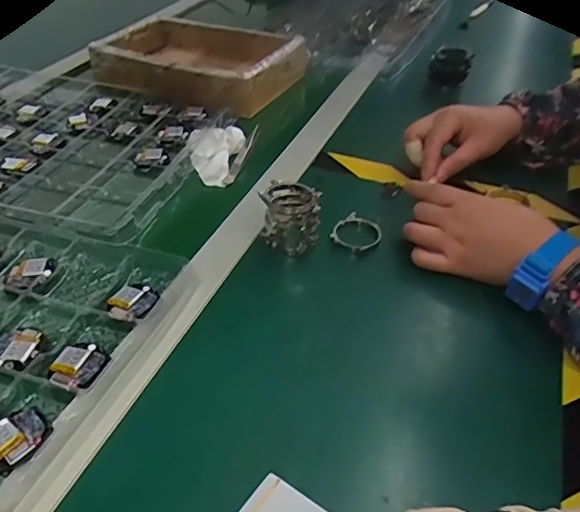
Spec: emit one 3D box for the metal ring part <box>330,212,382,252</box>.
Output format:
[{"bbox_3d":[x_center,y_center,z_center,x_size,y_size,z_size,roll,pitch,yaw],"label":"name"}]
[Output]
[{"bbox_3d":[0.066,-0.023,0.540,0.048,0.009,0.043,-34,58,-29],"label":"metal ring part"}]

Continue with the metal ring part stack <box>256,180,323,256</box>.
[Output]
[{"bbox_3d":[0.000,-0.036,0.524,0.052,0.052,0.045,-6,40,-8],"label":"metal ring part stack"}]

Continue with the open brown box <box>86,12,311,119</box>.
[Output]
[{"bbox_3d":[-0.134,-0.289,0.830,0.266,0.050,0.192,20,43,21],"label":"open brown box"}]

